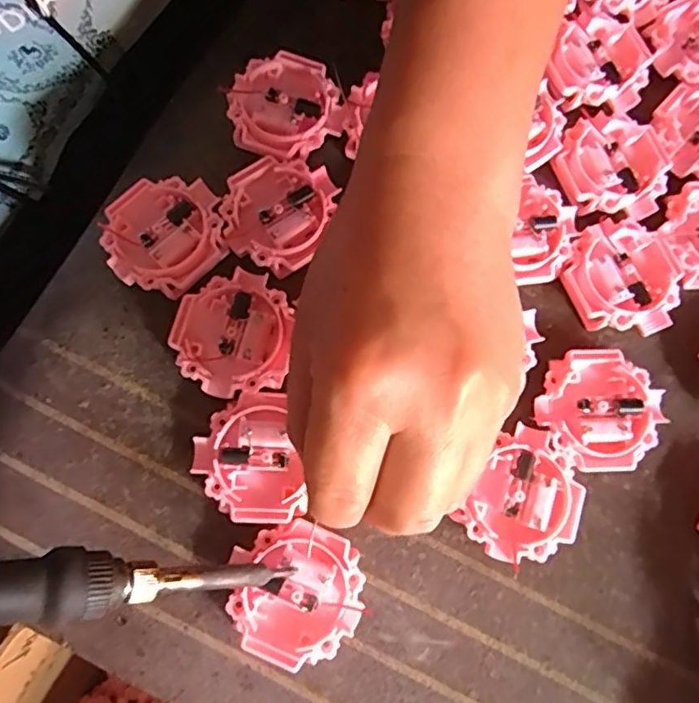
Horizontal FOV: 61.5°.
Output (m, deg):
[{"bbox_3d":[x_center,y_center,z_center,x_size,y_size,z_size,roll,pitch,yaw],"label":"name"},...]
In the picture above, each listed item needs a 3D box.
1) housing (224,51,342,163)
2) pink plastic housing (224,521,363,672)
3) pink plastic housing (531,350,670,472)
[{"bbox_3d":[-0.032,-0.116,0.279,0.051,0.008,0.049,1,77,-4],"label":"housing"},{"bbox_3d":[-0.022,0.096,0.236,0.052,0.014,0.051,1,77,-4],"label":"pink plastic housing"},{"bbox_3d":[0.109,0.026,0.261,0.054,0.016,0.051,-2,77,-5],"label":"pink plastic housing"}]

